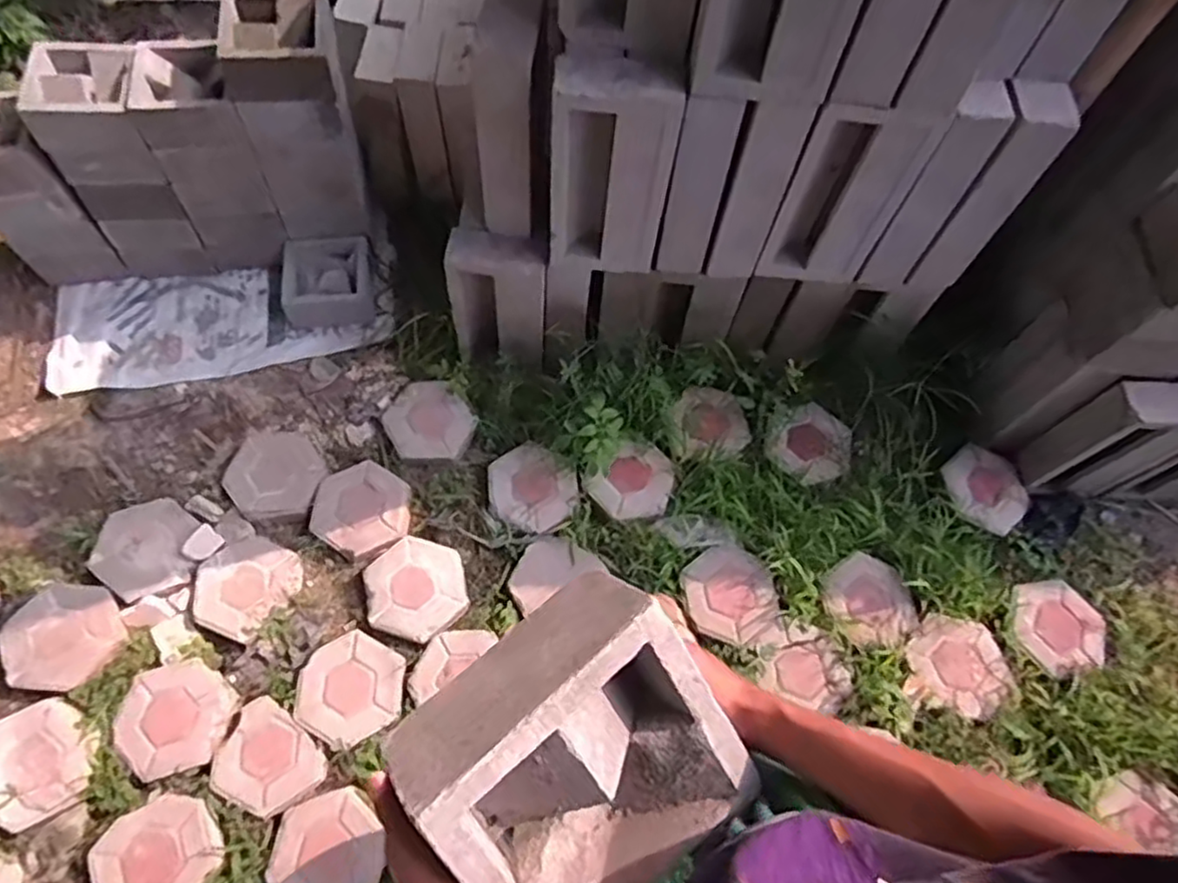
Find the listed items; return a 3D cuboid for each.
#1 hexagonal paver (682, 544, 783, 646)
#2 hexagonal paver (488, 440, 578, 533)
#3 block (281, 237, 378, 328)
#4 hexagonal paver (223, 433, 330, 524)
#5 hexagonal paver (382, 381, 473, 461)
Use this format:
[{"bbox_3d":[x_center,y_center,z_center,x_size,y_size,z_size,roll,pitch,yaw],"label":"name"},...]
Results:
[{"bbox_3d":[0.306,0.332,1.516,0.189,0.029,0.199,-33,71,-16],"label":"hexagonal paver"},{"bbox_3d":[-0.131,0.101,1.573,0.214,0.034,0.182,25,67,8],"label":"hexagonal paver"},{"bbox_3d":[-0.663,-0.409,1.763,0.216,0.088,0.193,-7,65,-6],"label":"block"},{"bbox_3d":[-0.712,0.076,1.581,0.197,0.036,0.231,-36,72,-17],"label":"hexagonal paver"},{"bbox_3d":[-0.379,-0.049,1.629,0.184,0.045,0.216,-37,72,-17],"label":"hexagonal paver"}]

